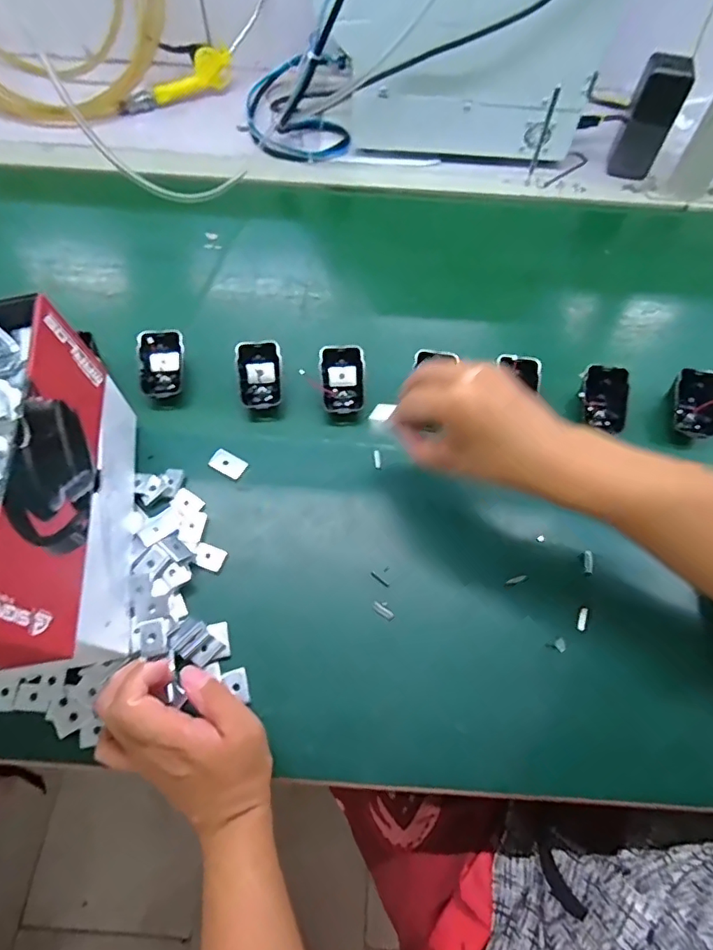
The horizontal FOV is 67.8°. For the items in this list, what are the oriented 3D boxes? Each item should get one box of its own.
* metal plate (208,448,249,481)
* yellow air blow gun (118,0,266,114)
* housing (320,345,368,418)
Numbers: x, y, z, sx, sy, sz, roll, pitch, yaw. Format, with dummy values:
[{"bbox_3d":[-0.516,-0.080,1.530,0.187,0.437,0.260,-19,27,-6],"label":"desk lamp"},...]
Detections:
[{"bbox_3d":[-0.125,-0.010,0.518,0.035,0.004,0.022,30,66,12],"label":"metal plate"},{"bbox_3d":[-0.233,-0.611,0.786,0.271,0.072,0.046,-36,70,-1],"label":"yellow air blow gun"},{"bbox_3d":[-0.013,-0.098,0.551,0.045,0.013,0.069,-6,93,2],"label":"housing"}]

